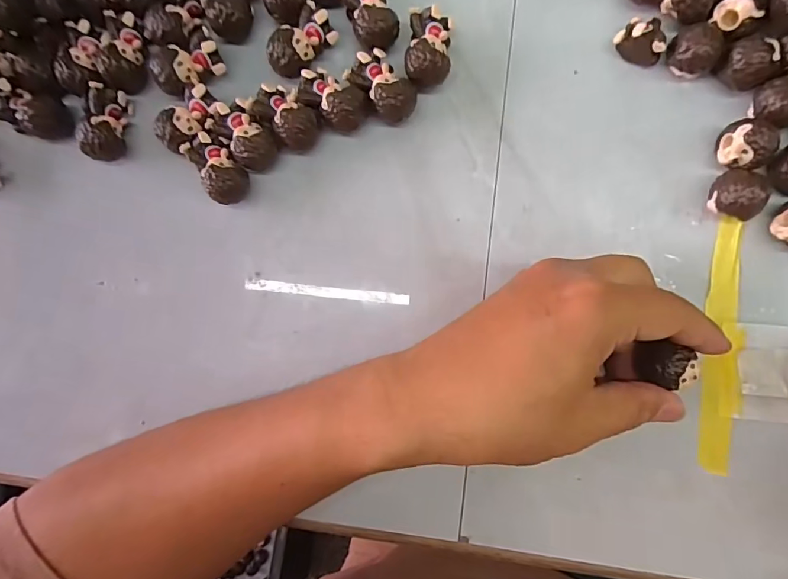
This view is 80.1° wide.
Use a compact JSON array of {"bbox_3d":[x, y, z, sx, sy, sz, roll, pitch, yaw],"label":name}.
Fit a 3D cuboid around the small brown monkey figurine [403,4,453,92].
[{"bbox_3d":[0.019,-0.132,0.259,0.024,0.029,0.041,1,88,5],"label":"small brown monkey figurine"}]

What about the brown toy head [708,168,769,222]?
[{"bbox_3d":[0.174,-0.048,0.239,0.021,0.022,0.026,25,91,6],"label":"brown toy head"}]

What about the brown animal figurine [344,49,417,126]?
[{"bbox_3d":[-0.006,-0.112,0.260,0.024,0.026,0.039,-42,85,7],"label":"brown animal figurine"}]

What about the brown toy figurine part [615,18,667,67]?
[{"bbox_3d":[0.132,-0.132,0.249,0.024,0.017,0.023,0,91,9],"label":"brown toy figurine part"}]

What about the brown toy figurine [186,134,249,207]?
[{"bbox_3d":[-0.096,-0.065,0.266,0.021,0.025,0.030,-41,85,3],"label":"brown toy figurine"}]

